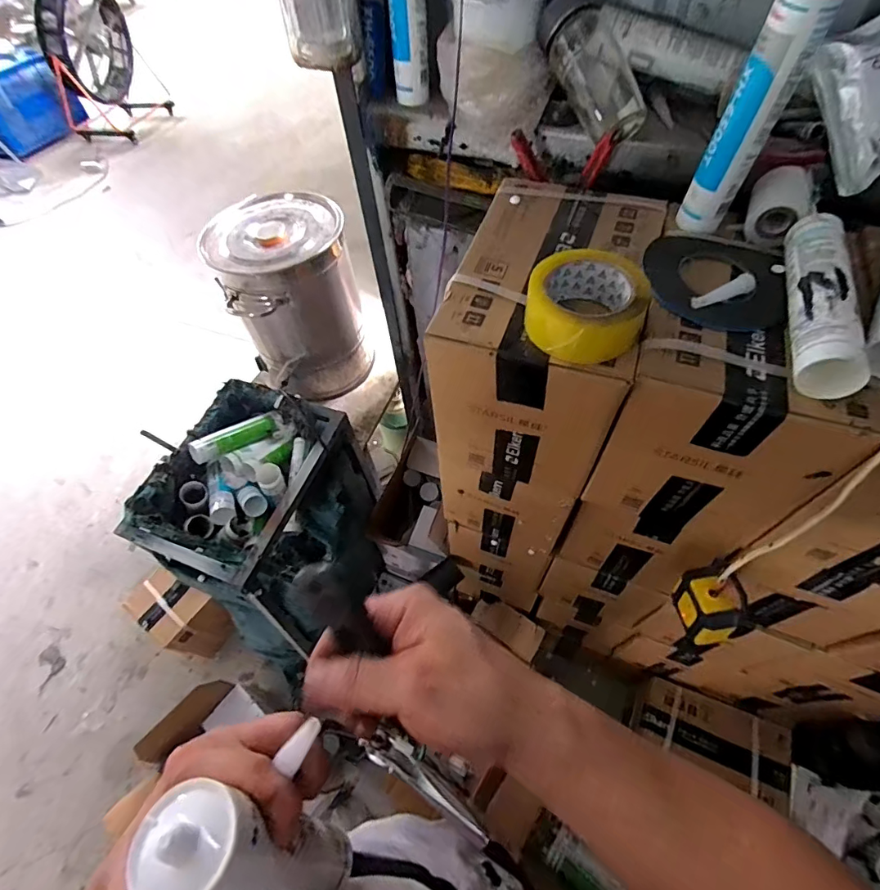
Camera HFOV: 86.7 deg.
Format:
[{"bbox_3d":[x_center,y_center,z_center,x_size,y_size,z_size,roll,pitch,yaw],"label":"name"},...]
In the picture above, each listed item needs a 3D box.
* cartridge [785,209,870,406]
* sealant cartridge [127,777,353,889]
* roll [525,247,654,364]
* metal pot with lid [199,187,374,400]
[{"bbox_3d":[0.353,-0.141,0.440,0.049,0.045,0.223,13,58,13],"label":"cartridge"},{"bbox_3d":[-0.100,0.243,0.278,0.044,0.204,0.047,-28,48,-11],"label":"sealant cartridge"},{"bbox_3d":[0.138,-0.132,0.446,0.104,0.053,0.104,-2,56,3],"label":"roll"},{"bbox_3d":[-0.336,-0.335,1.134,0.272,0.400,0.257,-2,56,3],"label":"metal pot with lid"}]

